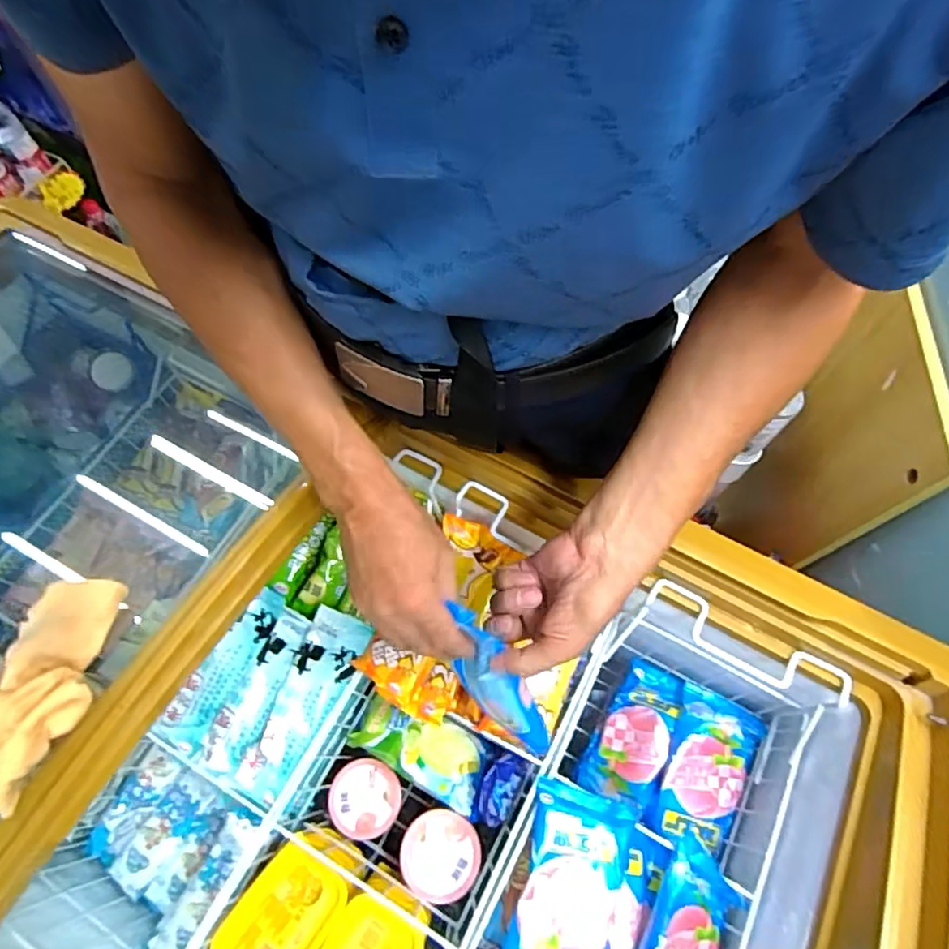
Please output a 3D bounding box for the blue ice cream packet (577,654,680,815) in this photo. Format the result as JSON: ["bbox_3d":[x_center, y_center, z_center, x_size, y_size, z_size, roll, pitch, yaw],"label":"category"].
[{"bbox_3d":[0.187,0.303,0.696,0.088,0.028,0.152,9,65,36],"label":"blue ice cream packet"}]

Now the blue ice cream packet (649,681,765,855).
[{"bbox_3d":[0.259,0.328,0.652,0.084,0.025,0.155,19,66,9],"label":"blue ice cream packet"}]

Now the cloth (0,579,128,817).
[{"bbox_3d":[-0.320,0.148,0.418,0.097,0.046,0.157,2,51,1],"label":"cloth"}]

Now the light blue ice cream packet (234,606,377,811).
[{"bbox_3d":[-0.175,0.235,0.600,0.064,0.017,0.190,19,66,9],"label":"light blue ice cream packet"}]

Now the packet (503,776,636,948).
[{"bbox_3d":[0.083,0.387,0.524,0.095,0.031,0.185,16,66,8],"label":"packet"}]

